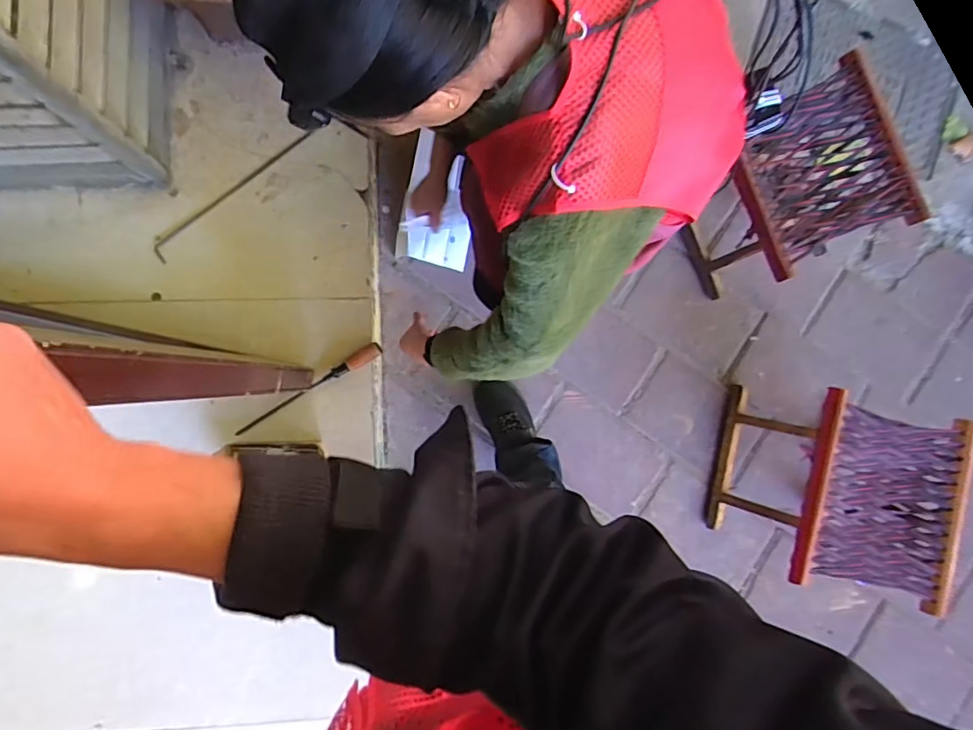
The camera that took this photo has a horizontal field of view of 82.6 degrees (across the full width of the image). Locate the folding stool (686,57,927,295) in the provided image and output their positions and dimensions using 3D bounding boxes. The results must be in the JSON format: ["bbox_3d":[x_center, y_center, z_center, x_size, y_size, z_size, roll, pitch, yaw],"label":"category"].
[{"bbox_3d":[0.636,-0.373,1.240,0.330,0.378,0.331,-24,90,-5],"label":"folding stool"}]

